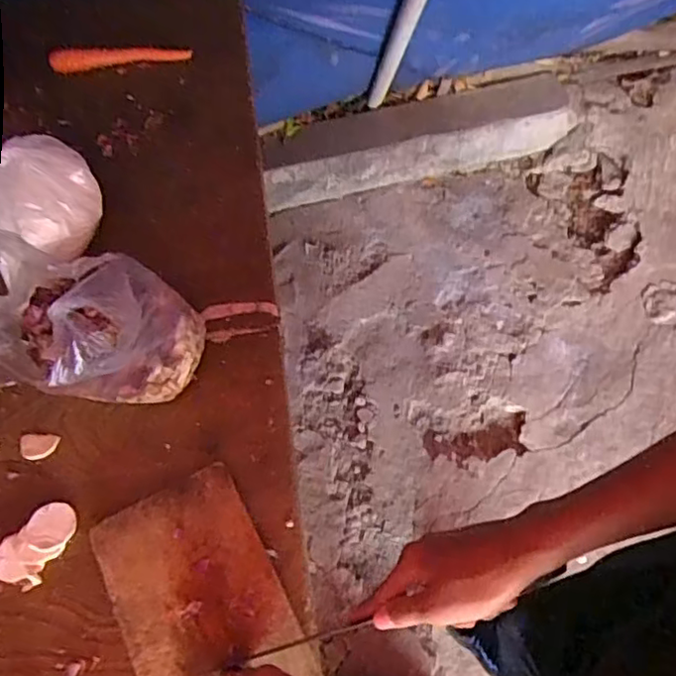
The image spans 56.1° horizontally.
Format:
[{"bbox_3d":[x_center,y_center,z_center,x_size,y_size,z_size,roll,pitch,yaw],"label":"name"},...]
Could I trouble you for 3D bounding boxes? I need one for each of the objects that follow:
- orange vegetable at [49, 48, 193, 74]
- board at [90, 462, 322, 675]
[{"bbox_3d":[-0.296,-0.381,0.864,0.194,0.021,0.026,-1,67,-3],"label":"orange vegetable"},{"bbox_3d":[-0.119,0.229,0.548,0.135,0.020,0.212,-27,65,-10],"label":"board"}]

